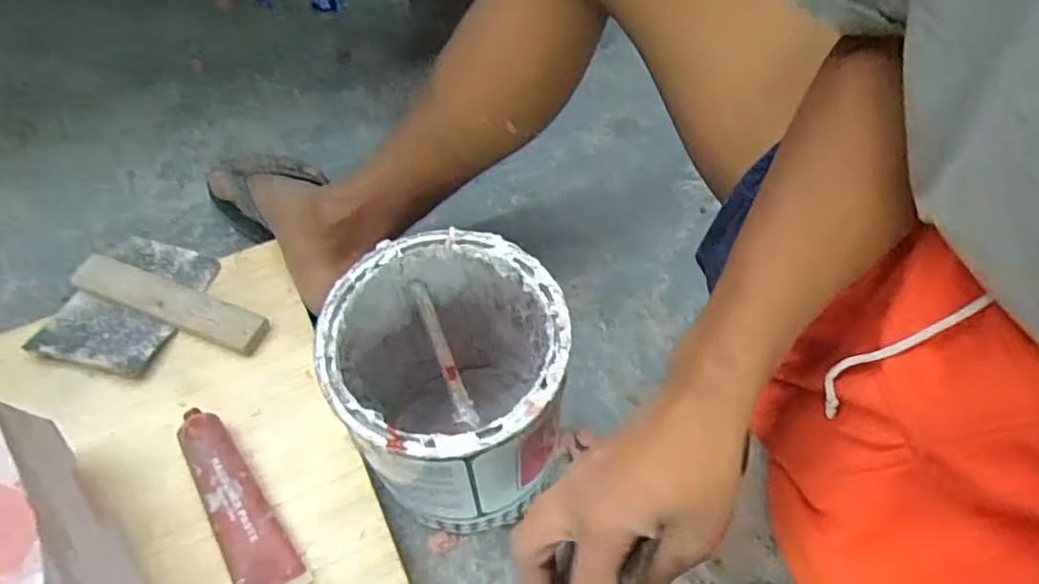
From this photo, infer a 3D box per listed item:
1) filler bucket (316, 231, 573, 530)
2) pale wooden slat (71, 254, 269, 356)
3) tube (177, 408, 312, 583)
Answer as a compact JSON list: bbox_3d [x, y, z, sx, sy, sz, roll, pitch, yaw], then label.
[{"bbox_3d":[-0.052,0.081,0.519,0.162,0.211,0.163,1,56,-1],"label":"filler bucket"},{"bbox_3d":[-0.334,0.009,0.629,0.201,0.019,0.038,20,59,12],"label":"pale wooden slat"},{"bbox_3d":[-0.225,0.167,0.528,0.047,0.031,0.166,-29,62,-18],"label":"tube"}]

